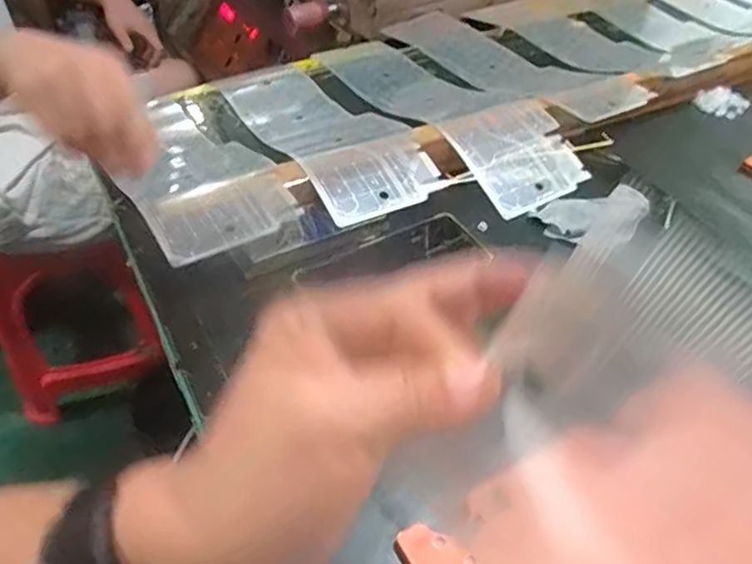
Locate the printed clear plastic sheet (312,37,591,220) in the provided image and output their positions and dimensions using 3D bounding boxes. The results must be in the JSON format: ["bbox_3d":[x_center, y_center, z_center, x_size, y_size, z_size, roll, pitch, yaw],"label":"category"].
[{"bbox_3d":[0.076,-0.224,0.733,0.136,0.037,0.421,-22,51,-22],"label":"printed clear plastic sheet"}]

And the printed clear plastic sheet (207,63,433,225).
[{"bbox_3d":[-0.073,-0.182,0.697,0.126,0.049,0.388,-23,51,-22],"label":"printed clear plastic sheet"}]

